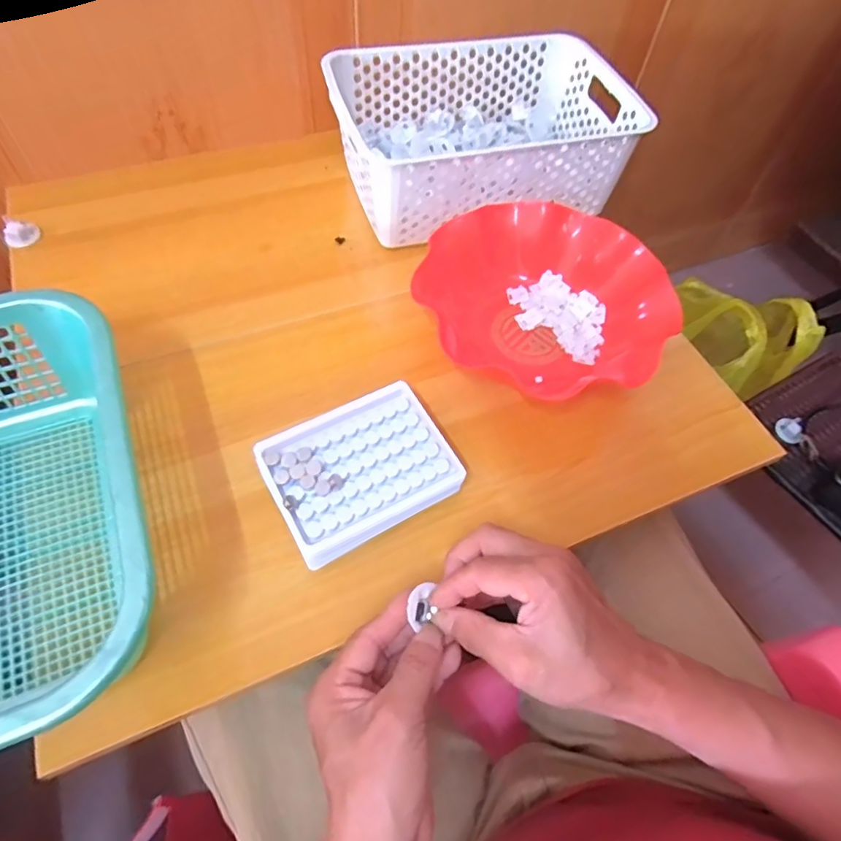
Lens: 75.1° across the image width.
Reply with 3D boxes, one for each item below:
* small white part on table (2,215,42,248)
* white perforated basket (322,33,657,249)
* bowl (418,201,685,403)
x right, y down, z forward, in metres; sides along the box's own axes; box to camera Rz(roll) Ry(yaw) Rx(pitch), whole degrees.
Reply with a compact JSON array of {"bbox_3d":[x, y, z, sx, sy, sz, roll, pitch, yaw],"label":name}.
[{"bbox_3d":[-0.410,-0.195,0.559,0.030,0.017,0.025,-17,62,-14],"label":"small white part on table"},{"bbox_3d":[0.063,-0.311,0.606,0.300,0.111,0.200,-13,61,-12],"label":"white perforated basket"},{"bbox_3d":[0.118,-0.116,0.518,0.225,0.064,0.185,16,59,5],"label":"bowl"}]

